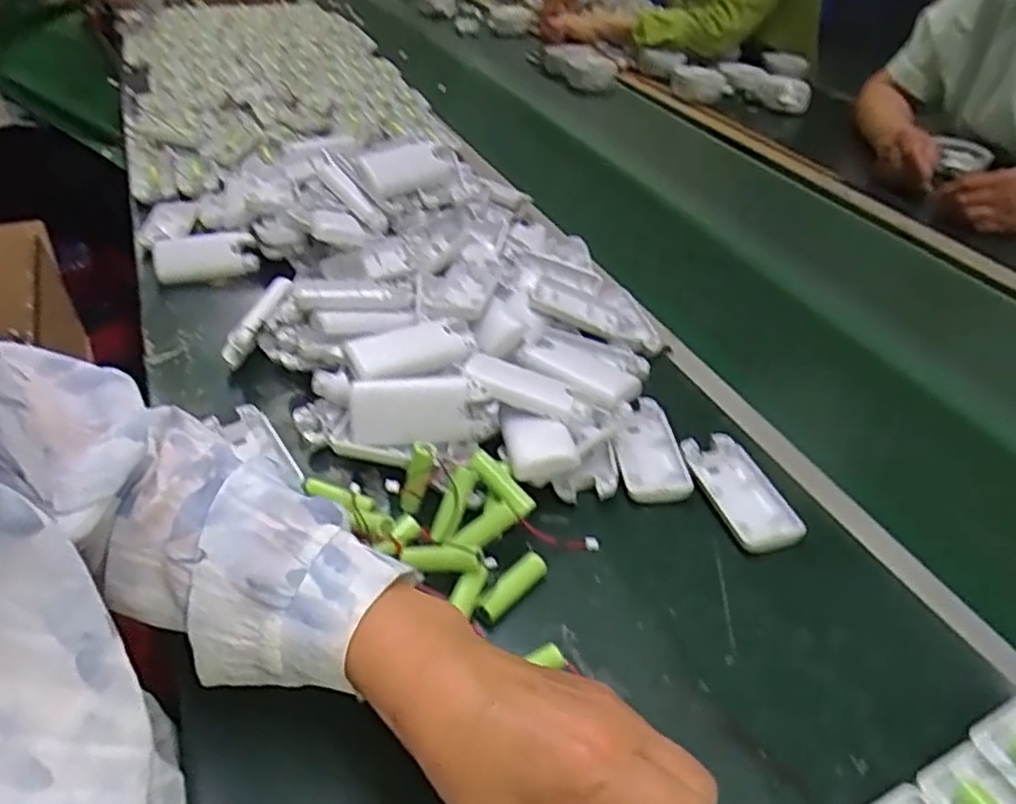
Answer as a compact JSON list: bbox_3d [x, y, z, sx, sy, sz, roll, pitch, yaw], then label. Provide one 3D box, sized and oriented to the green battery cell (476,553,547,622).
[{"bbox_3d":[0.002,0.110,0.411,0.014,0.013,0.052,30,47,31],"label":"green battery cell"}]

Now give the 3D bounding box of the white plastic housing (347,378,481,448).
[{"bbox_3d":[-0.064,0.006,0.477,0.086,0.046,0.019,-2,9,4],"label":"white plastic housing"}]

